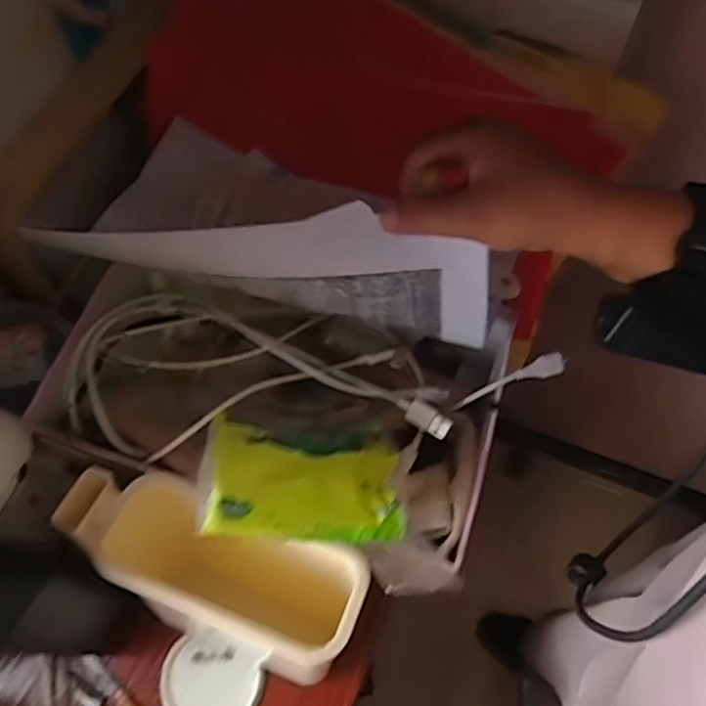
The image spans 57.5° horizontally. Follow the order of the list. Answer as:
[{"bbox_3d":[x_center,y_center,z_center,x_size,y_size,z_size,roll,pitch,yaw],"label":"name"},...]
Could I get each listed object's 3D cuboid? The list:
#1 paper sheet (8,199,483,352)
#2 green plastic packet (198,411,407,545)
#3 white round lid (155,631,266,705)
[{"bbox_3d":[-0.046,-0.056,0.395,0.269,0.071,0.036,8,64,-3],"label":"paper sheet"},{"bbox_3d":[-0.024,0.070,0.354,0.108,0.014,0.064,8,55,-19],"label":"green plastic packet"},{"bbox_3d":[-0.100,0.231,0.451,0.068,0.007,0.065,0,64,1],"label":"white round lid"}]

